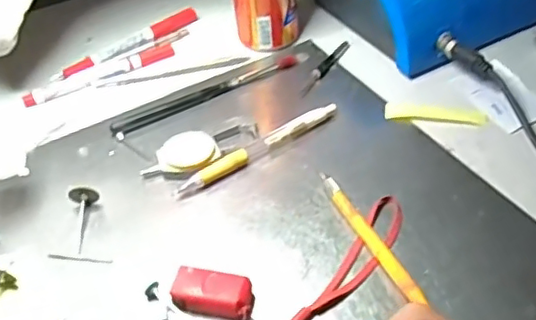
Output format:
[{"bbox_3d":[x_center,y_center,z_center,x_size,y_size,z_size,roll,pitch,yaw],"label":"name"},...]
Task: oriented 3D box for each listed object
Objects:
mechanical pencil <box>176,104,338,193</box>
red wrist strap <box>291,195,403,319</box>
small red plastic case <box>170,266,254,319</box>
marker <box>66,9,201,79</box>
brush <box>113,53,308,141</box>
[{"bbox_3d":[-0.005,-0.010,0.436,0.137,0.010,0.015,-29,49,-27],"label":"mechanical pencil"},{"bbox_3d":[0.054,0.060,0.357,0.023,0.004,0.114,23,48,25],"label":"red wrist strap"},{"bbox_3d":[-0.030,0.076,0.336,0.044,0.017,0.023,7,43,10],"label":"small red plastic case"},{"bbox_3d":[-0.125,-0.114,0.560,0.142,0.011,0.017,-31,50,-28],"label":"marker"},{"bbox_3d":[-0.043,-0.059,0.499,0.182,0.007,0.016,-27,48,-24],"label":"brush"}]

